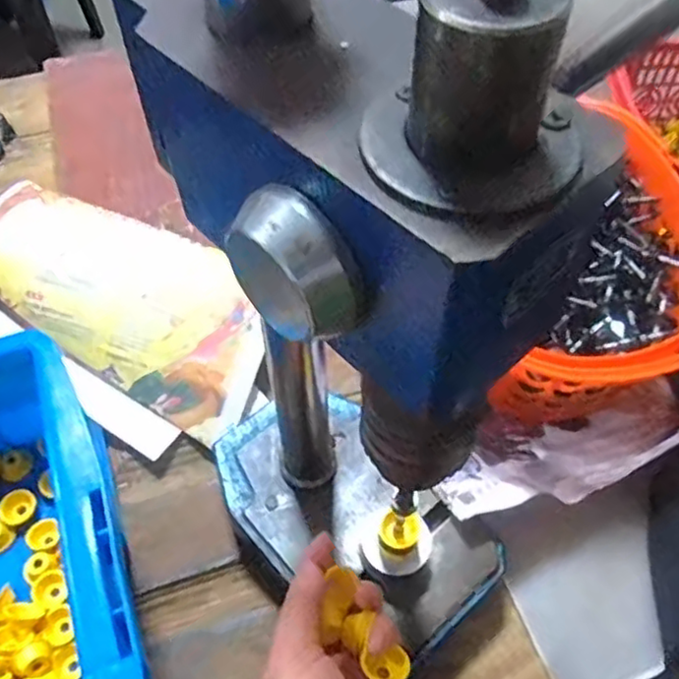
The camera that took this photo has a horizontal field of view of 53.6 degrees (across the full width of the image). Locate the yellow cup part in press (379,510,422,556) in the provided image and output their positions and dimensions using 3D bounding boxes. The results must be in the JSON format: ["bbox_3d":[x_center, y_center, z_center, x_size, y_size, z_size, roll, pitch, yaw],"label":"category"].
[{"bbox_3d":[0.036,0.117,0.403,0.026,0.015,0.025,3,55,1],"label":"yellow cup part in press"}]

